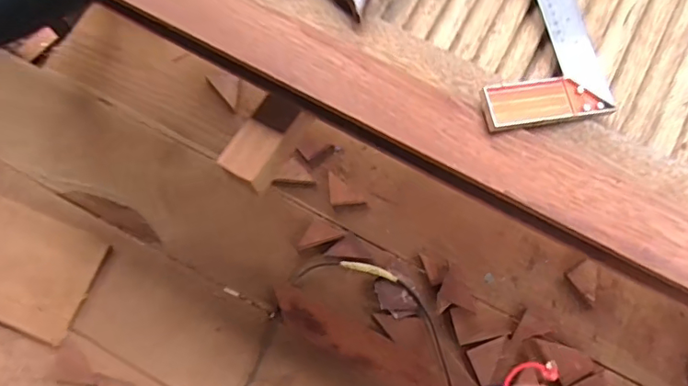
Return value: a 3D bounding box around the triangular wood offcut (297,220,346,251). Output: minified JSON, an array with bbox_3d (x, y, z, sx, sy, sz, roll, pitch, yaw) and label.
[{"bbox_3d":[-0.045,0.070,0.951,0.083,0.007,0.045,-16,78,-4],"label":"triangular wood offcut"}]

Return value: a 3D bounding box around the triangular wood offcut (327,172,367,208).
[{"bbox_3d":[0.004,-0.008,0.991,0.062,0.007,0.064,-5,77,-2],"label":"triangular wood offcut"}]

